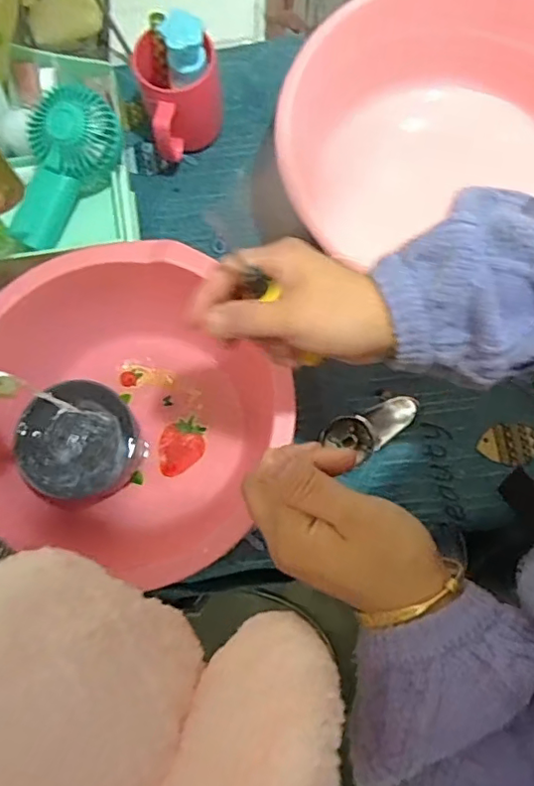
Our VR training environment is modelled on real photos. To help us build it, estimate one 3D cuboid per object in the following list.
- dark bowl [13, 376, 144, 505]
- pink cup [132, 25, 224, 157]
[{"bbox_3d":[-0.182,0.046,0.550,0.109,0.056,0.108,27,69,-28],"label":"dark bowl"},{"bbox_3d":[-0.087,-0.308,0.604,0.081,0.109,0.096,-16,77,-2],"label":"pink cup"}]

